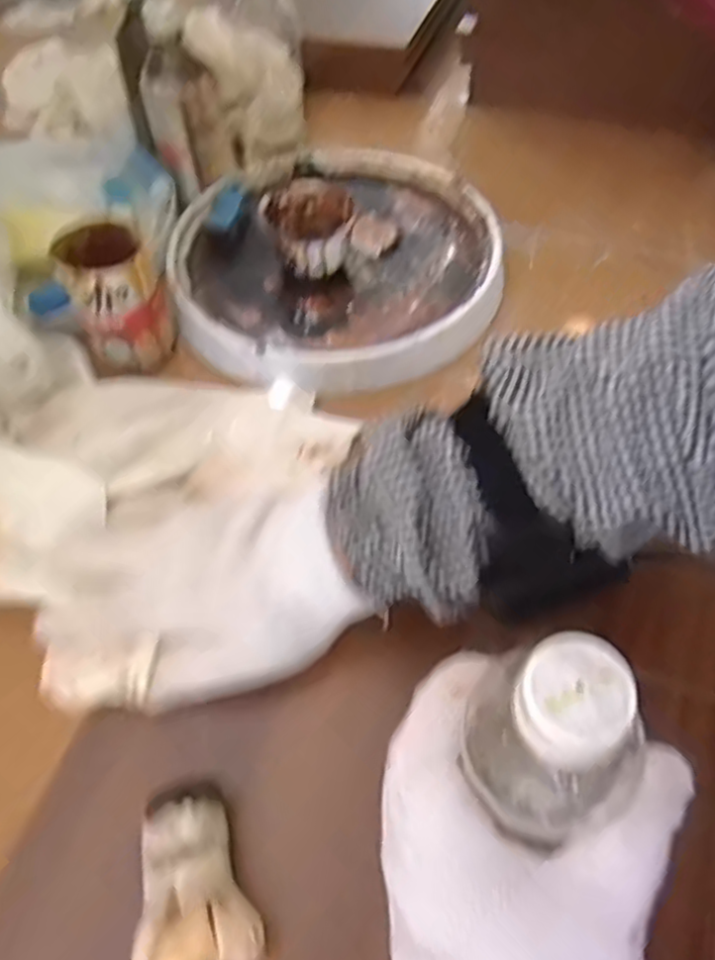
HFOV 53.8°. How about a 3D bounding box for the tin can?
[{"bbox_3d":[-0.190,-0.149,0.559,0.070,0.087,0.072,-19,55,-9],"label":"tin can"}]

